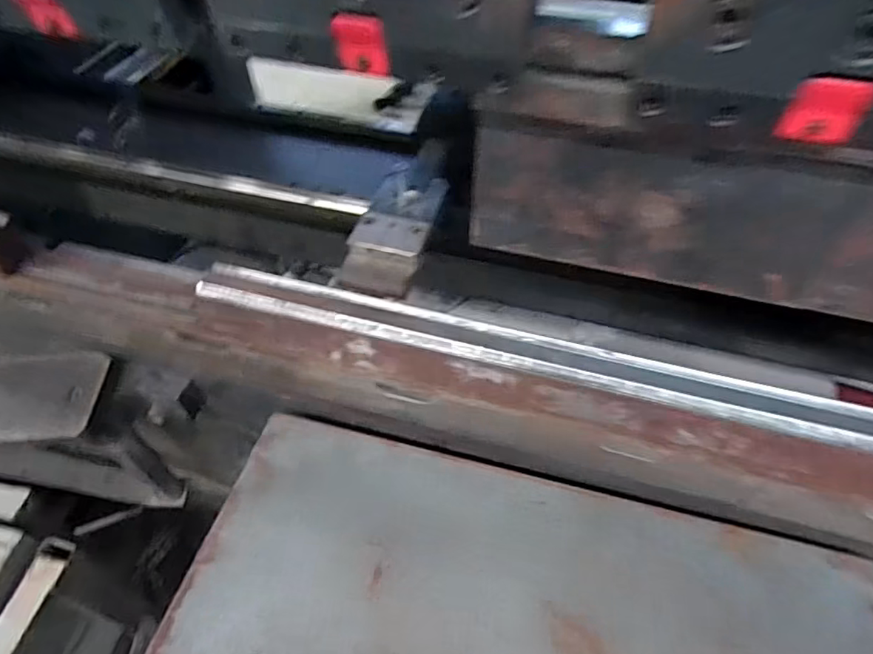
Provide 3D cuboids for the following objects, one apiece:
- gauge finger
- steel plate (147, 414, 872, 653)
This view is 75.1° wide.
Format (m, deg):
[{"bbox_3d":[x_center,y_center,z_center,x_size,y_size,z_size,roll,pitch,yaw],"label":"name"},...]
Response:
[{"bbox_3d":[-0.033,-0.090,0.495,0.064,0.052,0.129,15,51,10],"label":"gauge finger"},{"bbox_3d":[0.069,0.233,0.448,0.540,0.014,0.247,12,53,10],"label":"steel plate"}]

